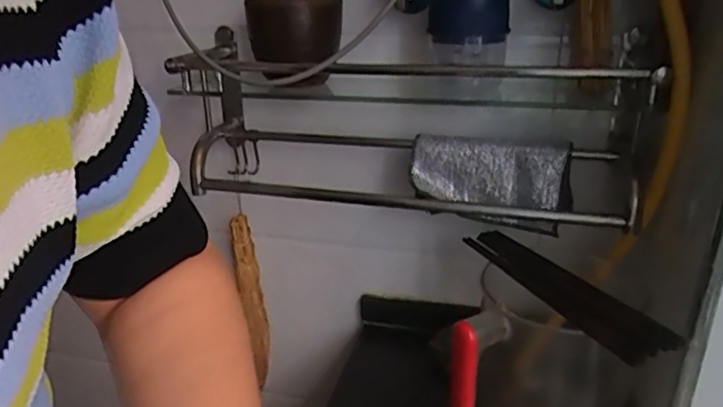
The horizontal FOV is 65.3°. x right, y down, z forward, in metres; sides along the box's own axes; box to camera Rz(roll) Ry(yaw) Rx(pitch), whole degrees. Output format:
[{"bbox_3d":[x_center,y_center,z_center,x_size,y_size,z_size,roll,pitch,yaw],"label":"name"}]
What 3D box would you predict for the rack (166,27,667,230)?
[{"bbox_3d":[0.046,-0.086,0.650,0.536,0.164,0.129,5,25,16],"label":"rack"}]

